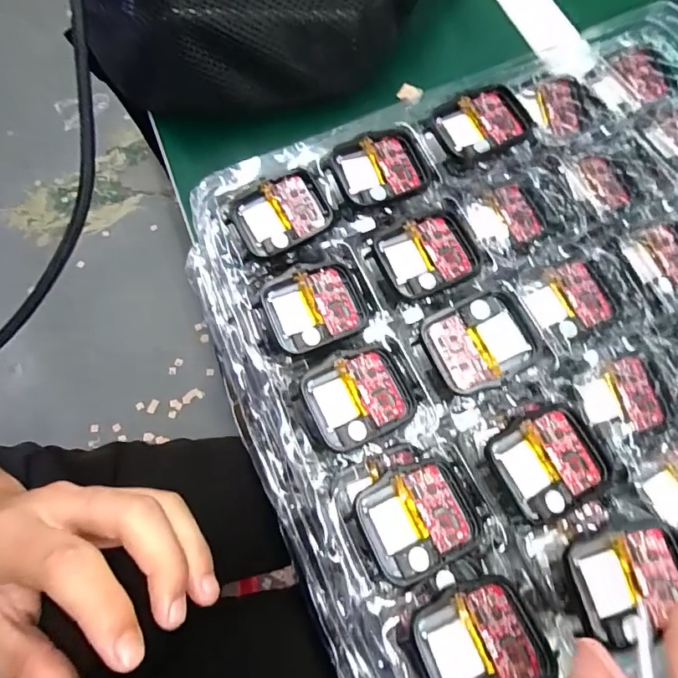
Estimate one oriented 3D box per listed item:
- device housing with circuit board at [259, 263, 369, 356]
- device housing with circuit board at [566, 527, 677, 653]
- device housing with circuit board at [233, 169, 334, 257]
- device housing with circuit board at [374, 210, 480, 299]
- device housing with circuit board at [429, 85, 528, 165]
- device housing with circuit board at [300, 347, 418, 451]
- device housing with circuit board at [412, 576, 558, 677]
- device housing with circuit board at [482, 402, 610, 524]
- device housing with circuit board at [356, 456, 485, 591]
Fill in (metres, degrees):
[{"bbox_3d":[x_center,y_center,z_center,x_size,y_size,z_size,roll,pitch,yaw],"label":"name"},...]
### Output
[{"bbox_3d":[-0.010,-0.015,0.213,0.043,0.006,0.036,-20,72,-5],"label":"device housing with circuit board"},{"bbox_3d":[0.105,0.086,0.168,0.041,0.007,0.035,-10,66,-7],"label":"device housing with circuit board"},{"bbox_3d":[-0.027,-0.059,0.225,0.042,0.012,0.036,-23,72,-6],"label":"device housing with circuit board"},{"bbox_3d":[0.041,-0.038,0.218,0.043,0.008,0.035,-20,72,-6],"label":"device housing with circuit board"},{"bbox_3d":[0.071,-0.107,0.240,0.043,0.013,0.034,-18,71,-5],"label":"device housing with circuit board"},{"bbox_3d":[0.008,0.024,0.201,0.041,0.006,0.037,-25,72,-7],"label":"device housing with circuit board"},{"bbox_3d":[0.049,0.105,0.164,0.042,0.009,0.037,-20,72,-5],"label":"device housing with circuit board"},{"bbox_3d":[0.082,0.048,0.189,0.042,0.011,0.035,-24,72,-7],"label":"device housing with circuit board"},{"bbox_3d":[0.030,0.069,0.185,0.042,0.006,0.037,-24,72,-7],"label":"device housing with circuit board"}]

